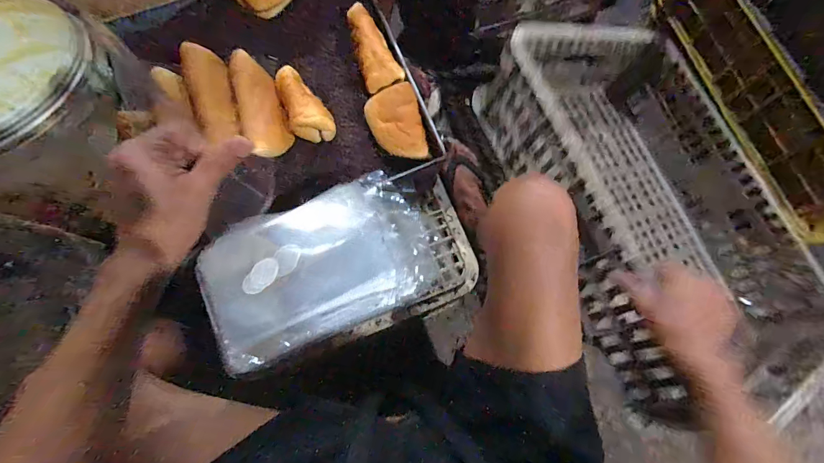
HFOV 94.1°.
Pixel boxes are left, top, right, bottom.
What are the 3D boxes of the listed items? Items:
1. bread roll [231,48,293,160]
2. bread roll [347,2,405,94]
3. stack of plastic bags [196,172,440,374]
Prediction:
[{"bbox_3d":[-0.222,-0.185,0.552,0.062,0.047,0.155,-17,95,-4],"label":"bread roll"},{"bbox_3d":[-0.057,-0.285,0.587,0.063,0.036,0.130,-15,75,-3],"label":"bread roll"},{"bbox_3d":[-0.118,0.050,0.542,0.311,0.085,0.176,-24,76,-6],"label":"stack of plastic bags"}]

